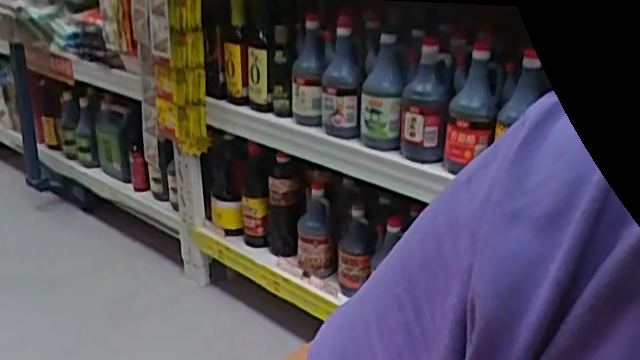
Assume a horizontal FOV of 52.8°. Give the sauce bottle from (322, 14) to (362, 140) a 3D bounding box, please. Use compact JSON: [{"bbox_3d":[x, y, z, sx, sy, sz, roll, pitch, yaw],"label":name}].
[{"bbox_3d":[0.048,-0.201,1.296,0.089,0.223,0.081,0,23,0],"label":"sauce bottle"}]

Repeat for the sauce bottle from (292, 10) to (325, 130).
[{"bbox_3d":[-0.026,-0.224,1.367,0.065,0.223,0.089,0,23,-2],"label":"sauce bottle"}]

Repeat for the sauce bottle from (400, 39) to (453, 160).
[{"bbox_3d":[0.193,-0.140,1.176,0.082,0.207,0.088,4,24,7],"label":"sauce bottle"}]

